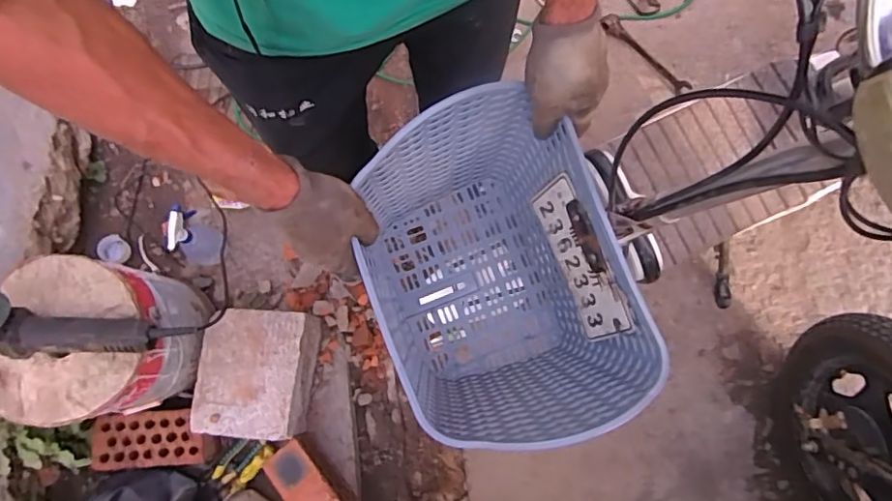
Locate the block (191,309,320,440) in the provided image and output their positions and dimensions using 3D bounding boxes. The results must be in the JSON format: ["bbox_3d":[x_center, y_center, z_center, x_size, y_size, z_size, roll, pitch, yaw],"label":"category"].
[{"bbox_3d":[-0.389,0.250,1.141,0.208,0.146,0.255,1,78,2],"label":"block"}]

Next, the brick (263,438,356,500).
[{"bbox_3d":[-0.258,0.494,1.103,0.094,0.116,0.229,-38,79,-6],"label":"brick"}]

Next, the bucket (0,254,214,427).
[{"bbox_3d":[-0.646,0.172,1.030,0.272,0.276,0.291,0,78,2],"label":"bucket"}]

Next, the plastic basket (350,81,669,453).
[{"bbox_3d":[0.062,0.041,0.635,0.223,0.263,0.334,-20,77,-5],"label":"plastic basket"}]

